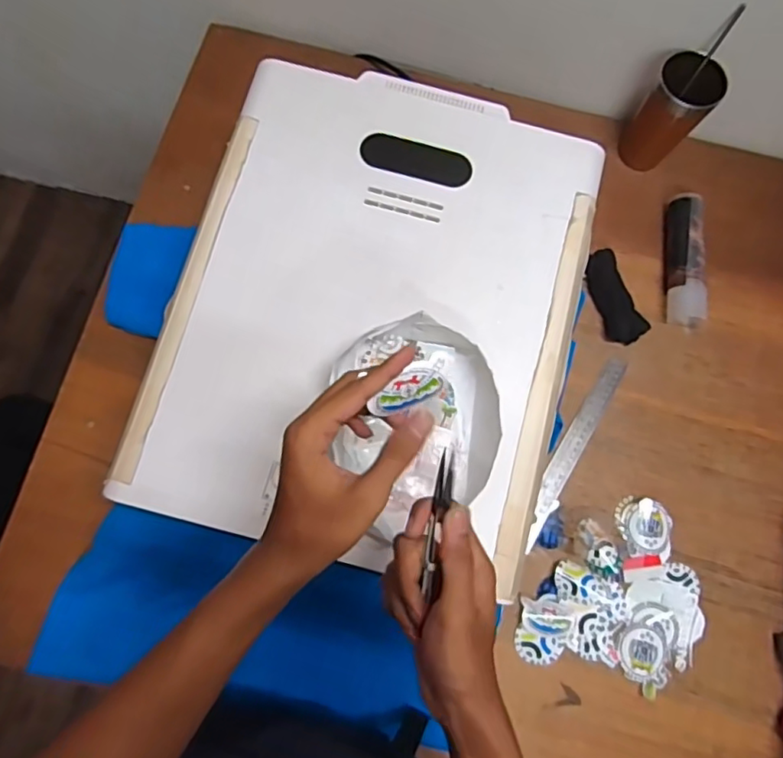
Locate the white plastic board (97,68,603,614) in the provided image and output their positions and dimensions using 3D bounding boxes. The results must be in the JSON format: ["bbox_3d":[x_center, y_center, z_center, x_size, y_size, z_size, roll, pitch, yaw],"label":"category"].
[{"bbox_3d":[-0.013,-0.076,0.598,0.394,0.045,0.500,14,77,3],"label":"white plastic board"}]

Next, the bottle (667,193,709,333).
[{"bbox_3d":[0.397,-0.162,0.781,0.044,0.043,0.186,7,78,-2],"label":"bottle"}]

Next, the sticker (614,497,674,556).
[{"bbox_3d":[0.313,0.183,0.712,0.066,0.007,0.070,1,78,-3],"label":"sticker"}]

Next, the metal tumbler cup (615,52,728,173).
[{"bbox_3d":[0.366,-0.351,0.772,0.080,0.144,0.093,36,78,5],"label":"metal tumbler cup"}]

